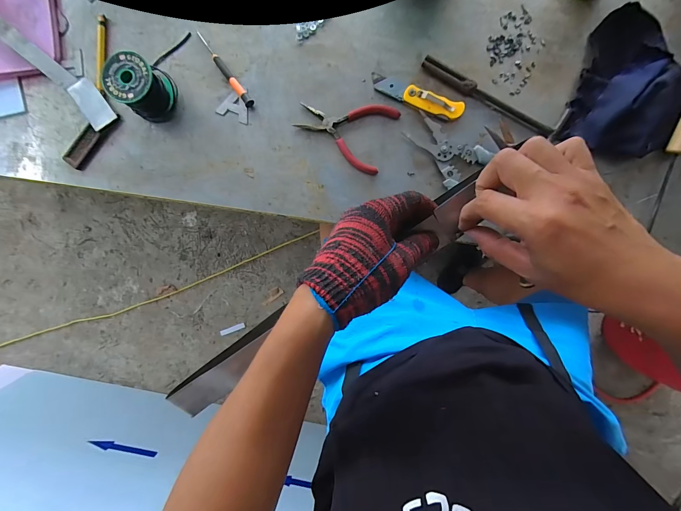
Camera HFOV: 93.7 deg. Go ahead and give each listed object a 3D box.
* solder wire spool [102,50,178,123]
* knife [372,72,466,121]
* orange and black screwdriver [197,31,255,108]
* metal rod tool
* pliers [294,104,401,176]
[{"bbox_3d":[-0.293,-0.248,0.470,0.066,0.069,0.072,0,91,3],"label":"solder wire spool"},{"bbox_3d":[0.113,-0.236,0.476,0.143,0.014,0.030,23,92,3],"label":"knife"},{"bbox_3d":[-0.179,-0.287,0.491,0.012,0.010,0.142,-37,89,3],"label":"orange and black screwdriver"},{"bbox_3d":[0.216,-0.234,0.474,0.213,0.011,0.017,32,93,2],"label":"metal rod tool"},{"bbox_3d":[0.007,-0.195,0.484,0.140,0.008,0.101,24,92,3],"label":"pliers"}]

